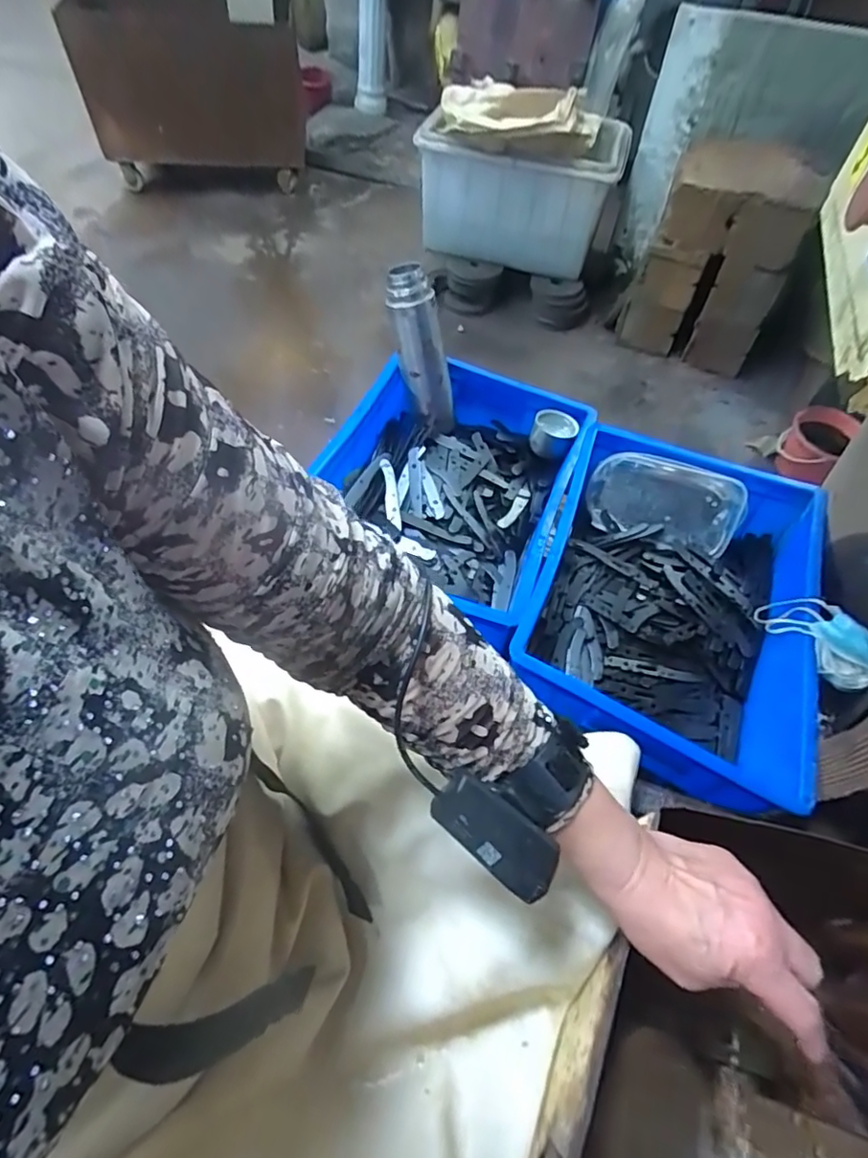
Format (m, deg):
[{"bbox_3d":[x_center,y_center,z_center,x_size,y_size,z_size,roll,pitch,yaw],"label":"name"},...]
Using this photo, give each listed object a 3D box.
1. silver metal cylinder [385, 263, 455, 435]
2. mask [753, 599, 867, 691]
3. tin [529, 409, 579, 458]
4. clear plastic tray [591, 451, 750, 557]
[{"bbox_3d":[-0.014,-0.302,0.748,0.055,0.223,0.050,-41,46,-23],"label":"silver metal cylinder"},{"bbox_3d":[0.406,0.063,0.587,0.052,0.071,0.118,-22,61,-15],"label":"mask"},{"bbox_3d":[0.170,-0.207,0.796,0.062,0.039,0.058,1,58,-1],"label":"tin"},{"bbox_3d":[0.304,-0.101,0.737,0.189,0.022,0.105,20,103,15],"label":"clear plastic tray"}]

